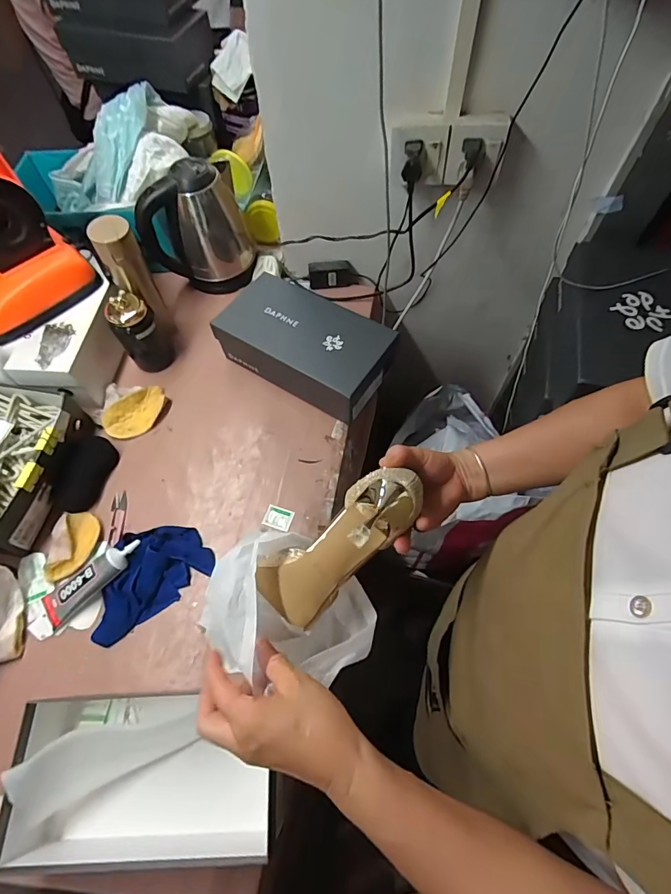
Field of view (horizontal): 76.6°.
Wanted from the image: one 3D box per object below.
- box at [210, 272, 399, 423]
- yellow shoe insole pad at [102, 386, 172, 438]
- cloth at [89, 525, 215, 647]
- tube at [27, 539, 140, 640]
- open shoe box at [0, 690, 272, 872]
[{"bbox_3d":[-0.054,-0.181,0.783,0.295,0.110,0.156,30,68,15],"label":"box"},{"bbox_3d":[-0.359,-0.062,0.772,0.117,0.009,0.071,-37,90,-20],"label":"yellow shoe insole pad"},{"bbox_3d":[-0.291,0.191,0.642,0.196,0.034,0.122,-31,67,-14],"label":"cloth"},{"bbox_3d":[-0.376,0.203,0.632,0.193,0.028,0.056,-41,68,1],"label":"tube"},{"bbox_3d":[-0.222,0.400,0.518,0.296,0.115,0.170,-2,63,0],"label":"open shoe box"}]

